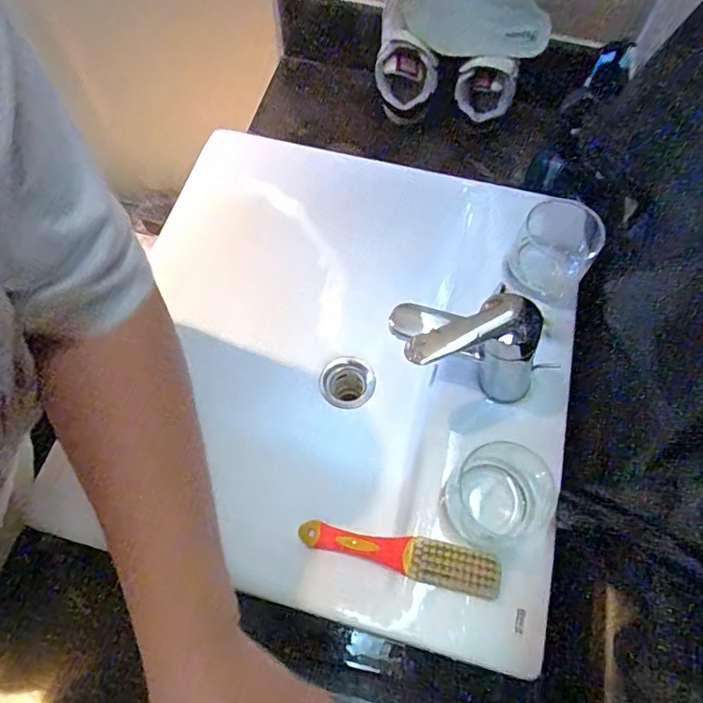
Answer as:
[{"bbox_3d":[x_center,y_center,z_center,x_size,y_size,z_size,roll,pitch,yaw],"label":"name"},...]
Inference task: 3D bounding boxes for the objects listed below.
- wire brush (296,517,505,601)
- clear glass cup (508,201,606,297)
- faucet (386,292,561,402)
[{"bbox_3d":[0.036,0.164,0.421,0.162,0.016,0.032,5,64,21],"label":"wire brush"},{"bbox_3d":[0.193,-0.098,0.496,0.069,0.052,0.065,34,70,14],"label":"clear glass cup"},{"bbox_3d":[0.095,-0.008,0.429,0.116,0.119,0.076,-5,66,-3],"label":"faucet"}]

